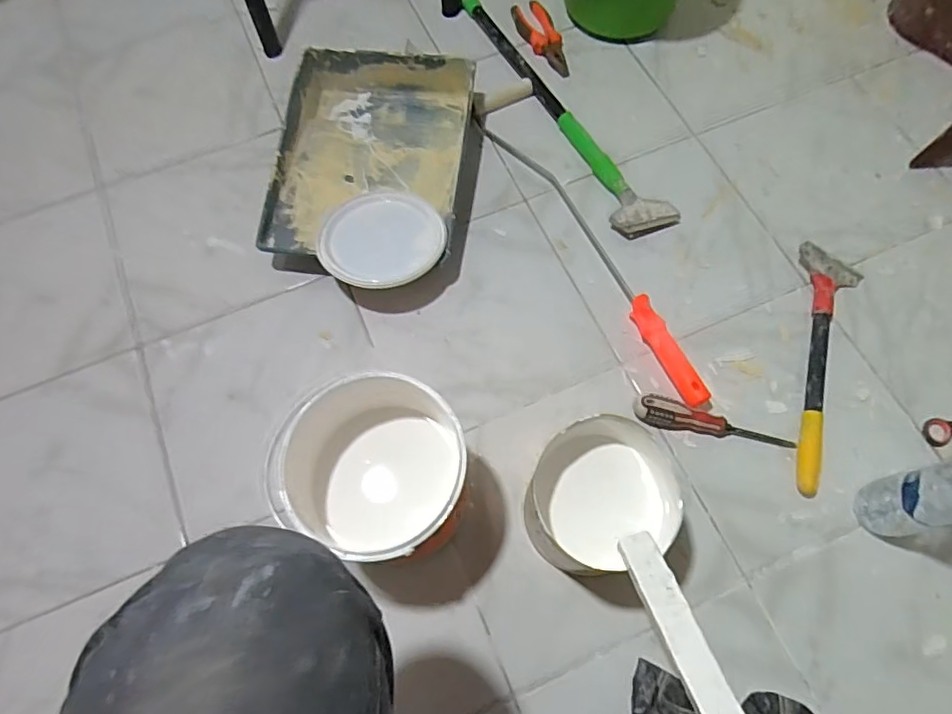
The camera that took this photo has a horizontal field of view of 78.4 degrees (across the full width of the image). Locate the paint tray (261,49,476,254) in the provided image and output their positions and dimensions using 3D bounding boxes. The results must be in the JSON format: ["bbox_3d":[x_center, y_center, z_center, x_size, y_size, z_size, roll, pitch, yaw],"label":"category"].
[{"bbox_3d":[-0.158,-0.309,0.889,0.275,0.068,0.353,5,67,4],"label":"paint tray"}]

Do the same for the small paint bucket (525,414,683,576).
[{"bbox_3d":[0.135,0.160,0.644,0.148,0.152,0.144,-1,67,1],"label":"small paint bucket"}]

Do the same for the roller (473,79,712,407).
[{"bbox_3d":[0.146,-0.189,0.844,0.103,0.031,0.600,-20,67,-7],"label":"roller"}]

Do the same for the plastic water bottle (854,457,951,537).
[{"bbox_3d":[0.475,0.139,0.591,0.060,0.221,0.061,-1,66,1],"label":"plastic water bottle"}]

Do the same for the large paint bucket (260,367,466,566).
[{"bbox_3d":[-0.106,0.138,0.639,0.188,0.186,0.166,3,66,3],"label":"large paint bucket"}]

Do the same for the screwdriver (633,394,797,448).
[{"bbox_3d":[0.296,0.086,0.727,0.195,0.030,0.032,14,67,8],"label":"screwdriver"}]

